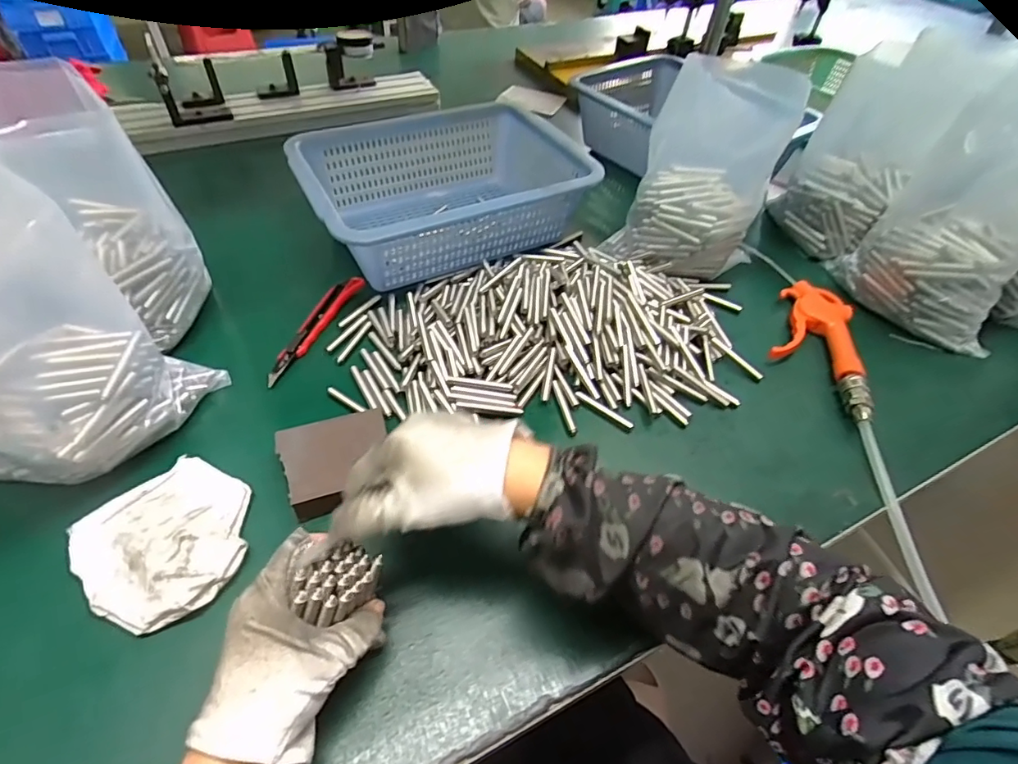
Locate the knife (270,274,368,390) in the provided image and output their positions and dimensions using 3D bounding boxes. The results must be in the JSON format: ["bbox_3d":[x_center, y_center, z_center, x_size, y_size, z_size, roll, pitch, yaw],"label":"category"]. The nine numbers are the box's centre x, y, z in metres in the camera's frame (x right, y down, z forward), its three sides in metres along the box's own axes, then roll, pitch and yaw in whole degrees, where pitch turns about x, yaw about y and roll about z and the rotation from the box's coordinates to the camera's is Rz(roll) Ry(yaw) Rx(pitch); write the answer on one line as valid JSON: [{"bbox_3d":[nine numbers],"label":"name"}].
[{"bbox_3d":[-0.193,-0.056,0.506,0.025,0.008,0.150,18,50,12],"label":"knife"}]

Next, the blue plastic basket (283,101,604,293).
[{"bbox_3d":[-0.080,-0.230,0.612,0.304,0.088,0.251,-21,53,-20],"label":"blue plastic basket"}]

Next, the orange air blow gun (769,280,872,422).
[{"bbox_3d":[0.302,-0.042,0.505,0.075,0.021,0.179,18,50,12],"label":"orange air blow gun"}]

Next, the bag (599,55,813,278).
[{"bbox_3d":[0.200,-0.213,0.542,0.119,0.191,0.121,-27,55,-25],"label":"bag"}]

